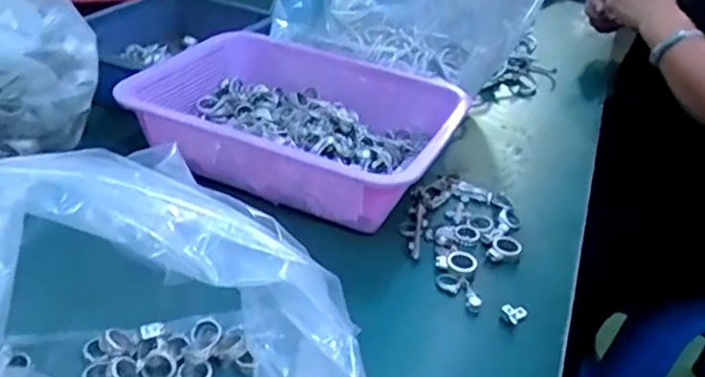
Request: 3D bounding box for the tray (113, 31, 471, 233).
[{"bbox_3d":[-0.053,-0.068,0.635,0.295,0.071,0.214,19,35,17],"label":"tray"}]

